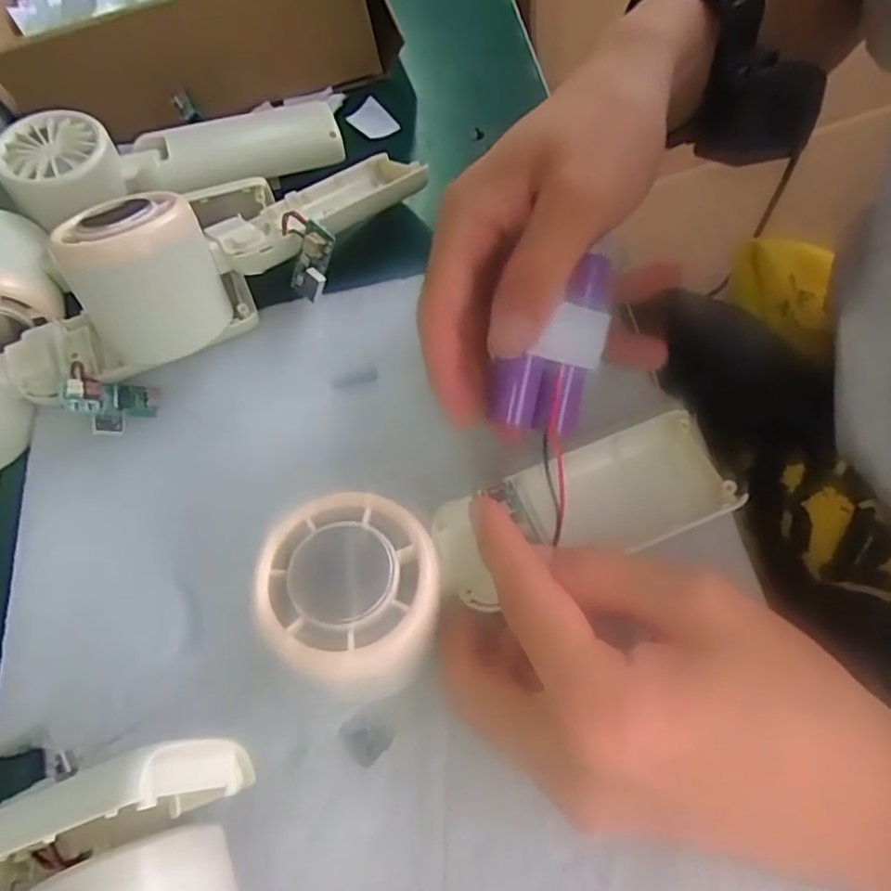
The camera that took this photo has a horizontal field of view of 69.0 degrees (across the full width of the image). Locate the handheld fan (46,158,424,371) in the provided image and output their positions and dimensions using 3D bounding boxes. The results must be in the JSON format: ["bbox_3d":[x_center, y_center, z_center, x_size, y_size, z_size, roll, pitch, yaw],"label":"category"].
[{"bbox_3d":[-0.082,-0.093,0.293,0.166,0.055,0.069,-31,67,-19],"label":"handheld fan"}]

